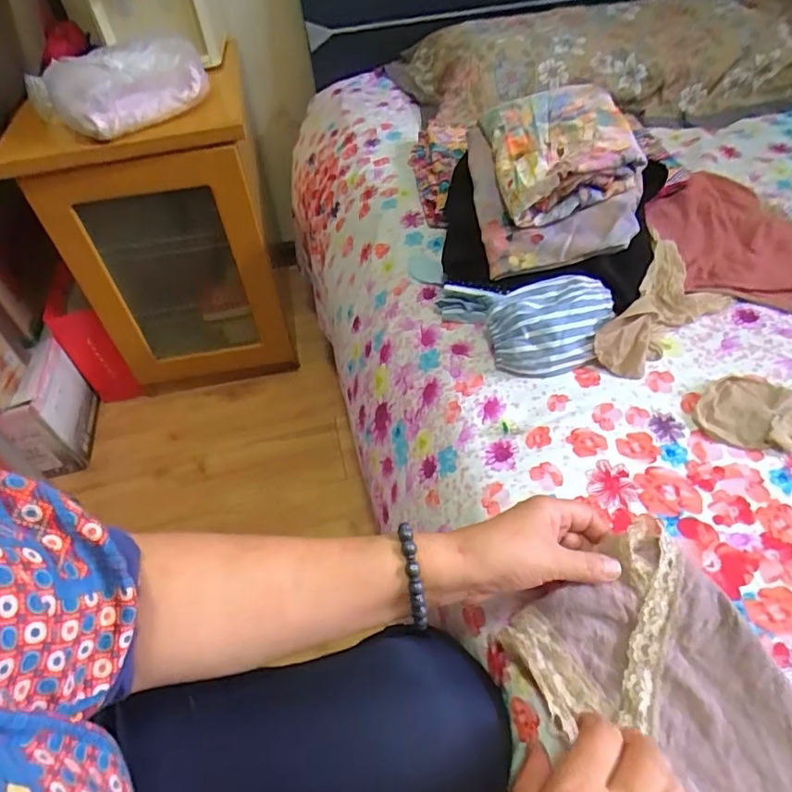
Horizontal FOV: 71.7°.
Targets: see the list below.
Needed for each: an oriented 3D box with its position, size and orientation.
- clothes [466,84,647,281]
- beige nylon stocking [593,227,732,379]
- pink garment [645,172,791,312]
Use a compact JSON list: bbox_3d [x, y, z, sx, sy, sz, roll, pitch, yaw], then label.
[{"bbox_3d":[0.168,-0.244,0.612,0.156,0.120,0.226,-4,47,3],"label":"clothes"},{"bbox_3d":[0.289,-0.097,0.576,0.096,0.057,0.202,22,56,26],"label":"beige nylon stocking"},{"bbox_3d":[0.418,-0.181,0.627,0.228,0.022,0.237,3,47,10],"label":"pink garment"}]

